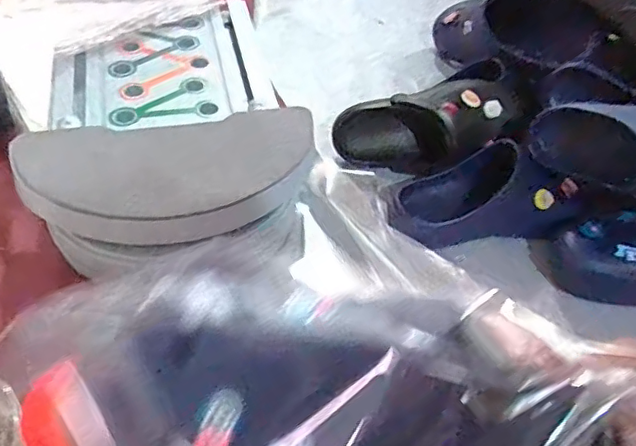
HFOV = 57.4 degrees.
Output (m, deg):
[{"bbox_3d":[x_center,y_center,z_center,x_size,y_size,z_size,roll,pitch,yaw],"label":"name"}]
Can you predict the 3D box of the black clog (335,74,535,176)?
[{"bbox_3d":[0.146,-0.123,0.760,0.248,0.084,0.103,-13,49,5],"label":"black clog"}]

